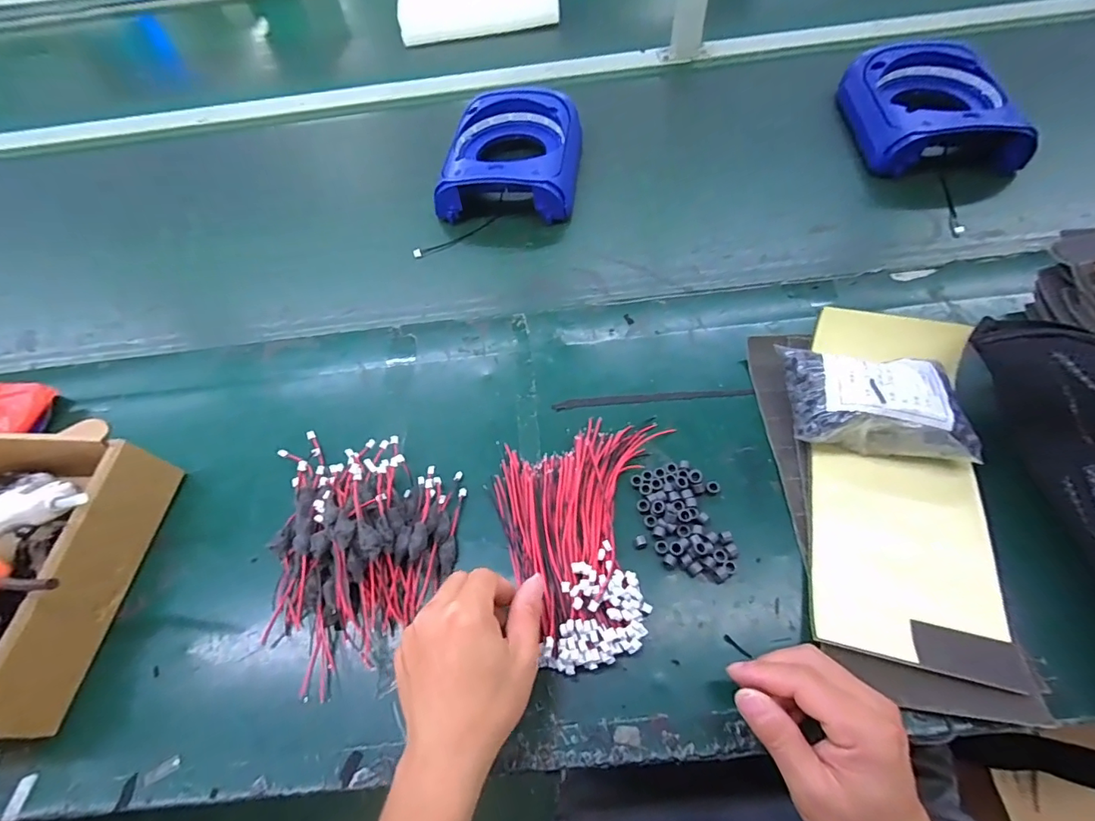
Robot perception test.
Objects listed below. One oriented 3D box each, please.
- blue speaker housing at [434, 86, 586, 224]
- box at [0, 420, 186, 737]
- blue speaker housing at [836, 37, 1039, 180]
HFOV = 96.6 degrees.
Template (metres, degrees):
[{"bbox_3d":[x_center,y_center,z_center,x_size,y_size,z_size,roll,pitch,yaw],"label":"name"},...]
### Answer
[{"bbox_3d":[-0.045,-0.349,0.654,0.174,0.057,0.221,5,60,6],"label":"blue speaker housing"},{"bbox_3d":[-0.447,0.127,0.381,0.198,0.072,0.207,1,59,4],"label":"box"},{"bbox_3d":[0.496,-0.395,0.640,0.179,0.076,0.214,6,60,7],"label":"blue speaker housing"}]

